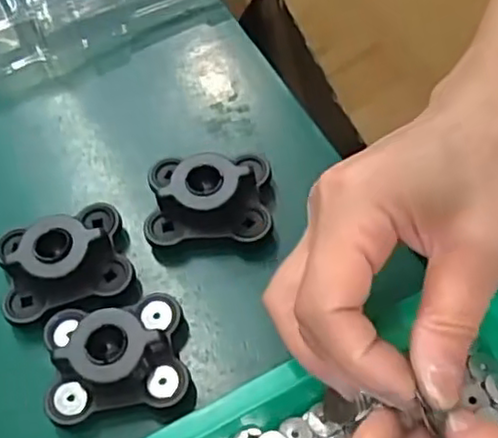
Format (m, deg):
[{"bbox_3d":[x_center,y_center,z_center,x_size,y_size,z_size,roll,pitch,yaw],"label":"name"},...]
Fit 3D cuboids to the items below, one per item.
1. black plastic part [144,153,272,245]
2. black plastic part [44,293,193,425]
[{"bbox_3d":[-0.020,-0.013,0.324,0.057,0.026,0.047,1,57,-2],"label":"black plastic part"},{"bbox_3d":[-0.057,0.056,0.285,0.058,0.025,0.047,-8,58,-8],"label":"black plastic part"}]

